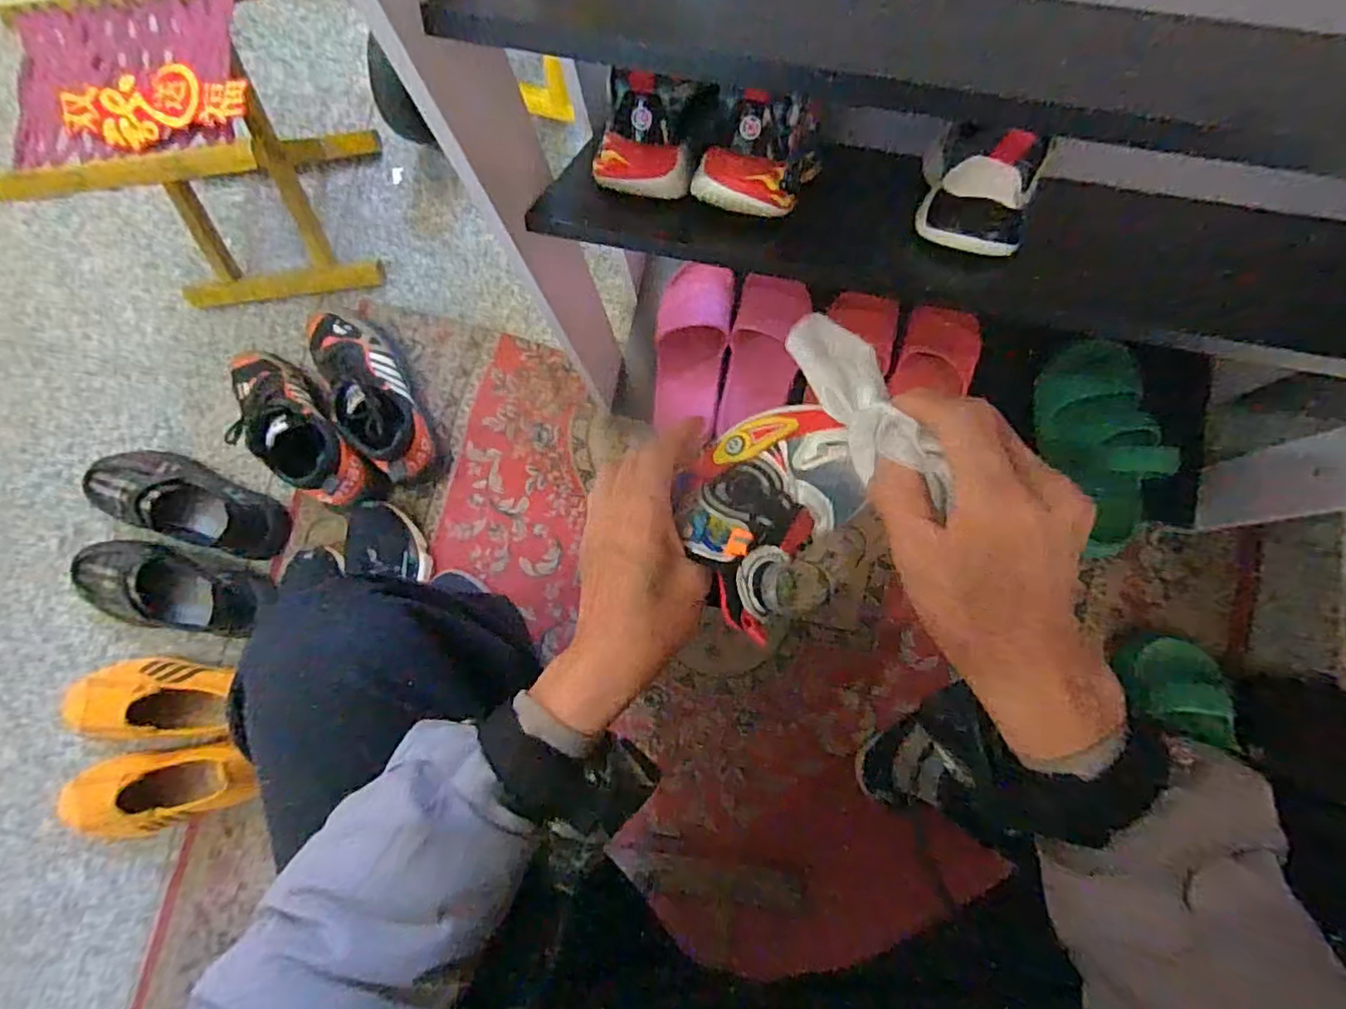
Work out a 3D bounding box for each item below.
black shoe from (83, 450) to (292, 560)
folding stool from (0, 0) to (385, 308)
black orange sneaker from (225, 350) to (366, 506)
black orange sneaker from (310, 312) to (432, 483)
[{"bbox_3d":[-0.620,-0.006,0.817,0.239,0.079,0.089,17,84,6],"label":"black shoe"},{"bbox_3d":[-0.543,-0.407,0.769,0.246,0.275,0.226,-1,82,4],"label":"folding stool"},{"bbox_3d":[-0.477,-0.097,0.804,0.233,0.112,0.094,41,87,8],"label":"black orange sneaker"},{"bbox_3d":[-0.389,-0.148,0.814,0.085,0.095,0.273,-37,82,-2],"label":"black orange sneaker"}]

